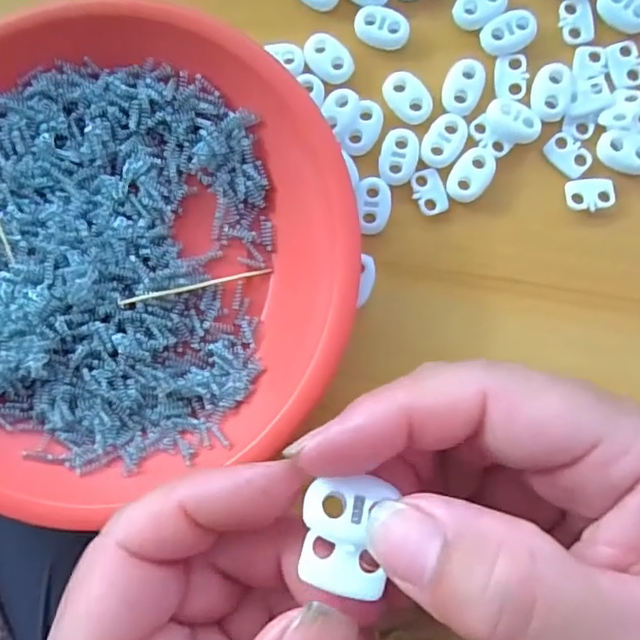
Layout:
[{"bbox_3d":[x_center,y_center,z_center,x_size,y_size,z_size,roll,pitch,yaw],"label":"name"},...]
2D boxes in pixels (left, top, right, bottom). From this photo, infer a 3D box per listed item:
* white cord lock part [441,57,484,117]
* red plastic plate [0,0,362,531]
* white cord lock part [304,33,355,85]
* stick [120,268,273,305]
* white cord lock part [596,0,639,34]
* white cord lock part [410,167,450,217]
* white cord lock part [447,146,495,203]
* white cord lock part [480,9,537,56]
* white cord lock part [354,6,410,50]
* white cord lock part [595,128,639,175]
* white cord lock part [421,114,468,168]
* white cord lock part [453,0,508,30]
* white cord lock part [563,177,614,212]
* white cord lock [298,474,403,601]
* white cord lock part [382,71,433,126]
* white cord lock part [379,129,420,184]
[{"bbox_3d":[0.057,-0.093,0.238,0.015,0.004,0.023,19,87,5],"label":"white cord lock part"},{"bbox_3d":[-0.085,-0.027,0.231,0.187,0.022,0.186,0,85,3],"label":"red plastic plate"},{"bbox_3d":[0.003,-0.106,0.242,0.015,0.004,0.022,-38,84,0],"label":"white cord lock part"},{"bbox_3d":[-0.049,-0.014,0.238,0.060,0.004,0.004,-14,85,-12],"label":"stick"},{"bbox_3d":[0.121,-0.123,0.237,0.022,0.006,0.014,38,89,6],"label":"white cord lock part"},{"bbox_3d":[0.044,-0.051,0.238,0.013,0.004,0.018,-17,85,2],"label":"white cord lock part"},{"bbox_3d":[0.060,-0.058,0.237,0.014,0.004,0.023,26,87,5],"label":"white cord lock part"},{"bbox_3d":[0.076,-0.115,0.239,0.022,0.004,0.016,-21,85,2],"label":"white cord lock part"},{"bbox_3d":[0.025,-0.119,0.243,0.022,0.005,0.014,14,86,4],"label":"white cord lock part"},{"bbox_3d":[0.120,-0.066,0.232,0.023,0.004,0.017,14,86,4],"label":"white cord lock part"},{"bbox_3d":[0.049,-0.072,0.236,0.015,0.004,0.022,30,88,5],"label":"white cord lock part"},{"bbox_3d":[0.065,-0.127,0.241,0.022,0.005,0.016,-29,84,1],"label":"white cord lock part"},{"bbox_3d":[0.106,-0.049,0.234,0.018,0.004,0.013,-2,85,3],"label":"white cord lock part"},{"bbox_3d":[0.006,0.045,0.125,0.019,0.006,0.023,14,86,4],"label":"white cord lock"},{"bbox_3d":[0.035,-0.089,0.239,0.014,0.004,0.023,-43,84,-1],"label":"white cord lock part"},{"bbox_3d":[0.031,-0.065,0.237,0.015,0.004,0.022,9,86,4],"label":"white cord lock part"}]

